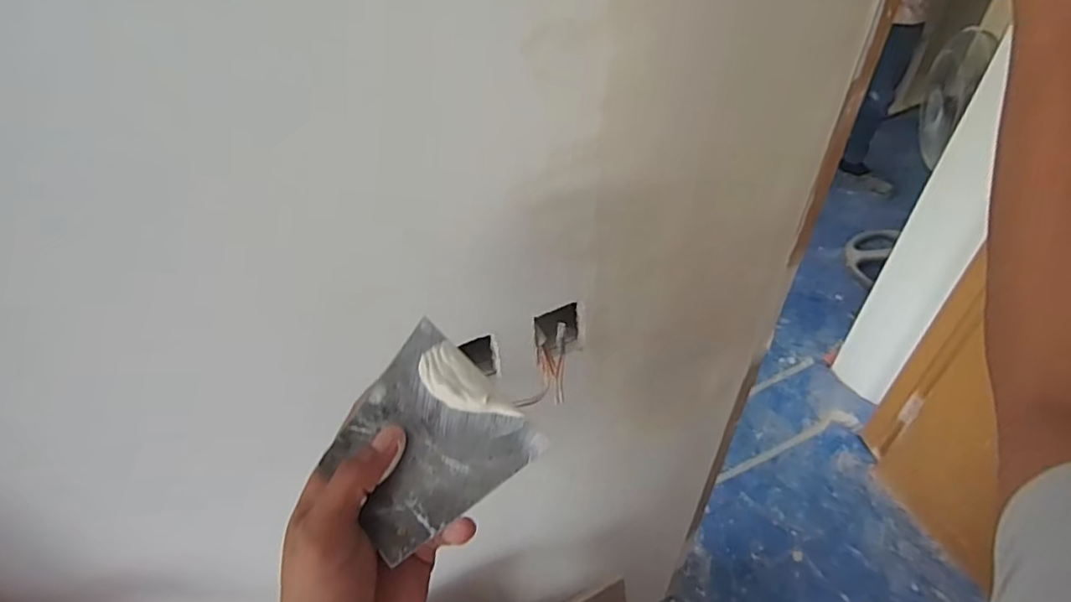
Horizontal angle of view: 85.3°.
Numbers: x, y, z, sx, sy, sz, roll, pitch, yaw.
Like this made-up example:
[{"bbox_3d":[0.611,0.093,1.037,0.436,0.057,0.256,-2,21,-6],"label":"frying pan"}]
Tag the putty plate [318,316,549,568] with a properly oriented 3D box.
[{"bbox_3d":[-0.062,0.075,0.314,0.097,0.010,0.103,-47,60,-5],"label":"putty plate"}]

